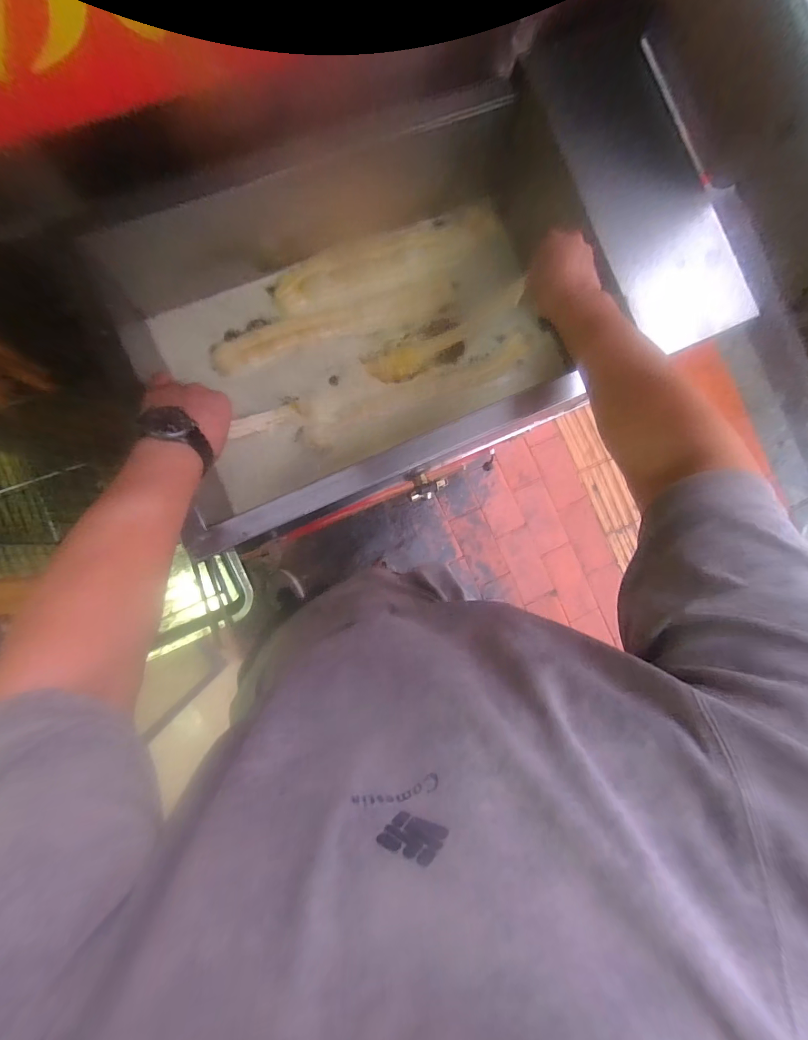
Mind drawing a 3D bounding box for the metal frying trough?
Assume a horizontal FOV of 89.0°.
[{"bbox_3d":[-0.065,-0.274,0.565,0.533,0.134,0.435,-25,90,-7],"label":"metal frying trough"}]

